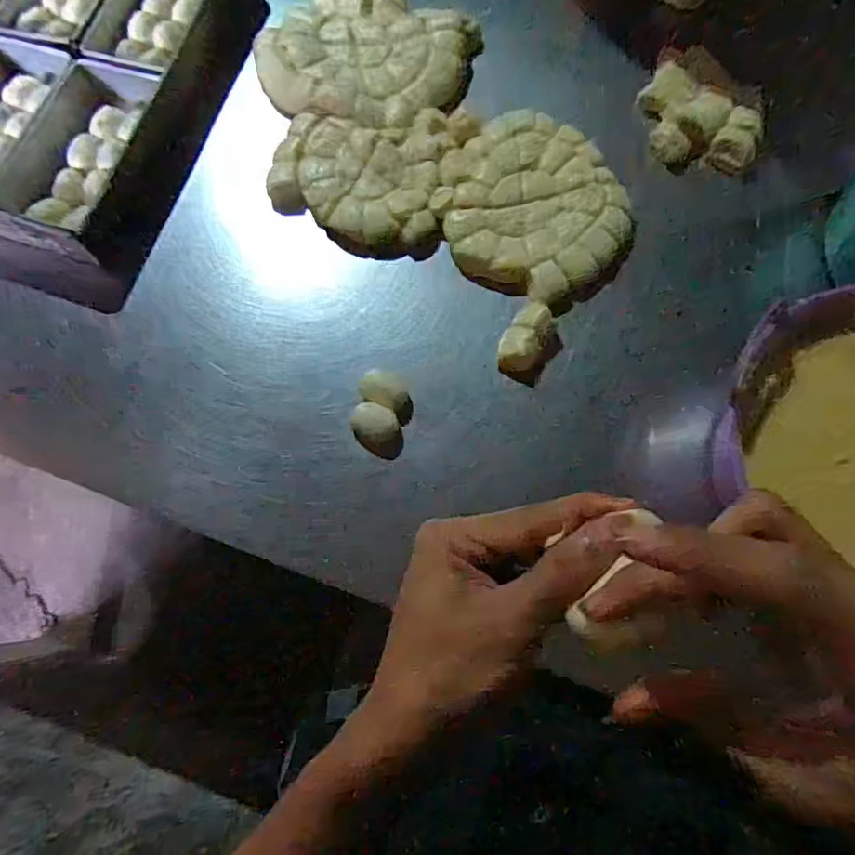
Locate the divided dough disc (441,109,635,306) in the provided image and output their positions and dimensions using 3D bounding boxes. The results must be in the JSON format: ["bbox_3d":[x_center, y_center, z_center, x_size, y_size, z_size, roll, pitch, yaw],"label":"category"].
[{"bbox_3d":[0.114,-0.245,0.598,0.201,0.038,0.219,-29,76,-8],"label":"divided dough disc"}]

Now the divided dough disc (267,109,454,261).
[{"bbox_3d":[-0.075,-0.271,0.603,0.193,0.027,0.164,-2,74,0],"label":"divided dough disc"}]

